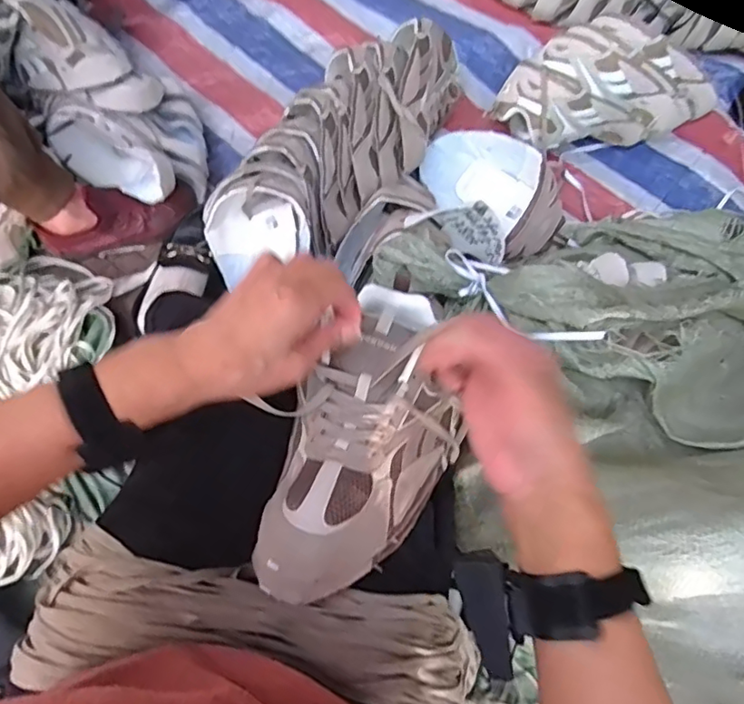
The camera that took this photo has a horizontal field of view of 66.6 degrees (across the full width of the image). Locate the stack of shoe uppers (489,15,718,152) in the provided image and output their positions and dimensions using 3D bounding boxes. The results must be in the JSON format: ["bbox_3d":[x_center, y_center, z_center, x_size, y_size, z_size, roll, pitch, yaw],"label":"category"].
[{"bbox_3d":[0.363,-0.411,0.877,0.330,0.130,0.157,-9,73,-3],"label":"stack of shoe uppers"}]

